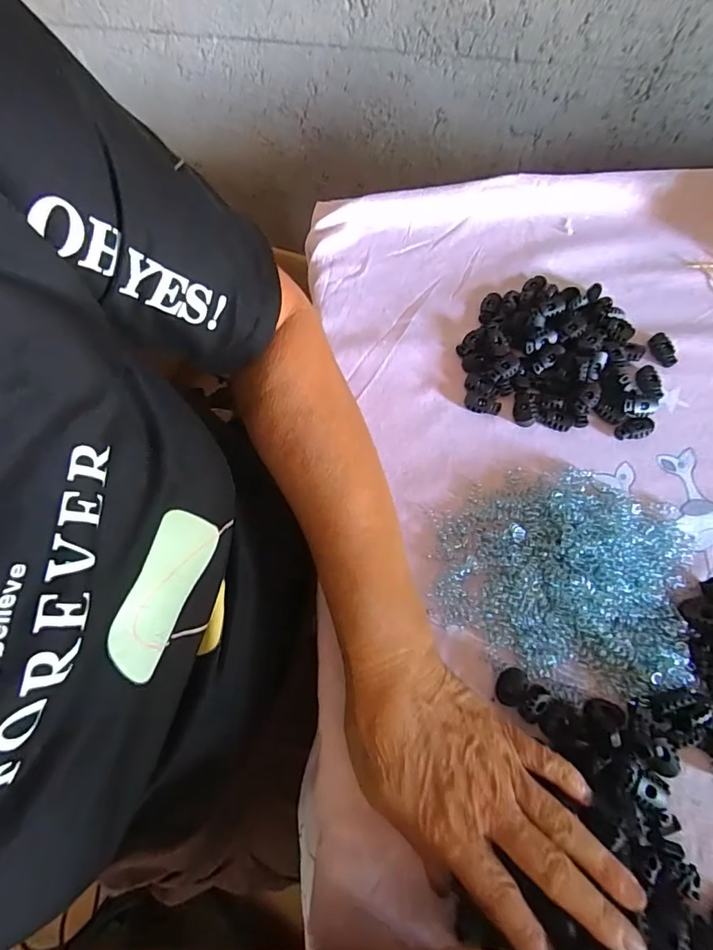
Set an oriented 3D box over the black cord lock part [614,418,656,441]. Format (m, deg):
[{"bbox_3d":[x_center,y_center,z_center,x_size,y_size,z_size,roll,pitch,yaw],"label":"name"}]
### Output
[{"bbox_3d":[0.216,-0.035,0.371,0.030,0.008,0.014,-10,68,-4],"label":"black cord lock part"}]

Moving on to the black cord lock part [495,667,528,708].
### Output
[{"bbox_3d":[0.097,0.132,0.298,0.016,0.008,0.023,20,69,8],"label":"black cord lock part"}]

